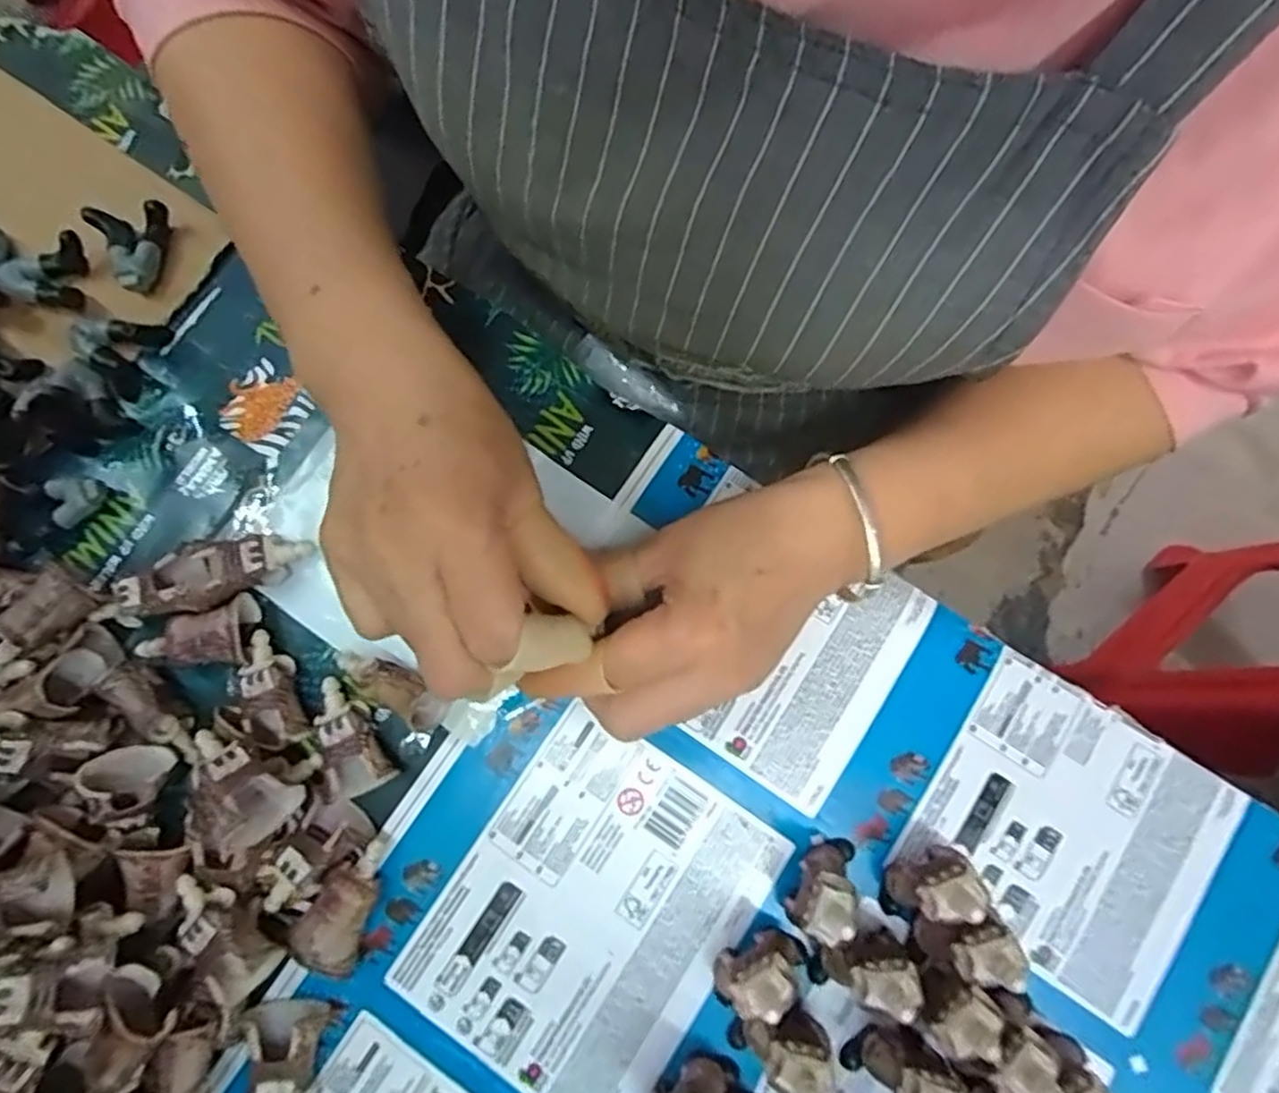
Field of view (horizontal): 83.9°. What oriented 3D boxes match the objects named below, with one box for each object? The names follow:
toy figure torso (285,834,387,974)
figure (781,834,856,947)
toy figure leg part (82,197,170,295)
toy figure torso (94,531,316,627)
[{"bbox_3d":[-0.114,0.141,0.281,0.027,0.018,0.047,30,79,7],"label":"toy figure torso"},{"bbox_3d":[0.069,0.126,0.265,0.016,0.053,0.035,44,81,9],"label":"figure"},{"bbox_3d":[-0.242,-0.149,0.346,0.034,0.018,0.040,-31,79,-6],"label":"toy figure leg part"},{"bbox_3d":[-0.189,0.013,0.309,0.088,0.017,0.026,-20,78,-4],"label":"toy figure torso"}]

